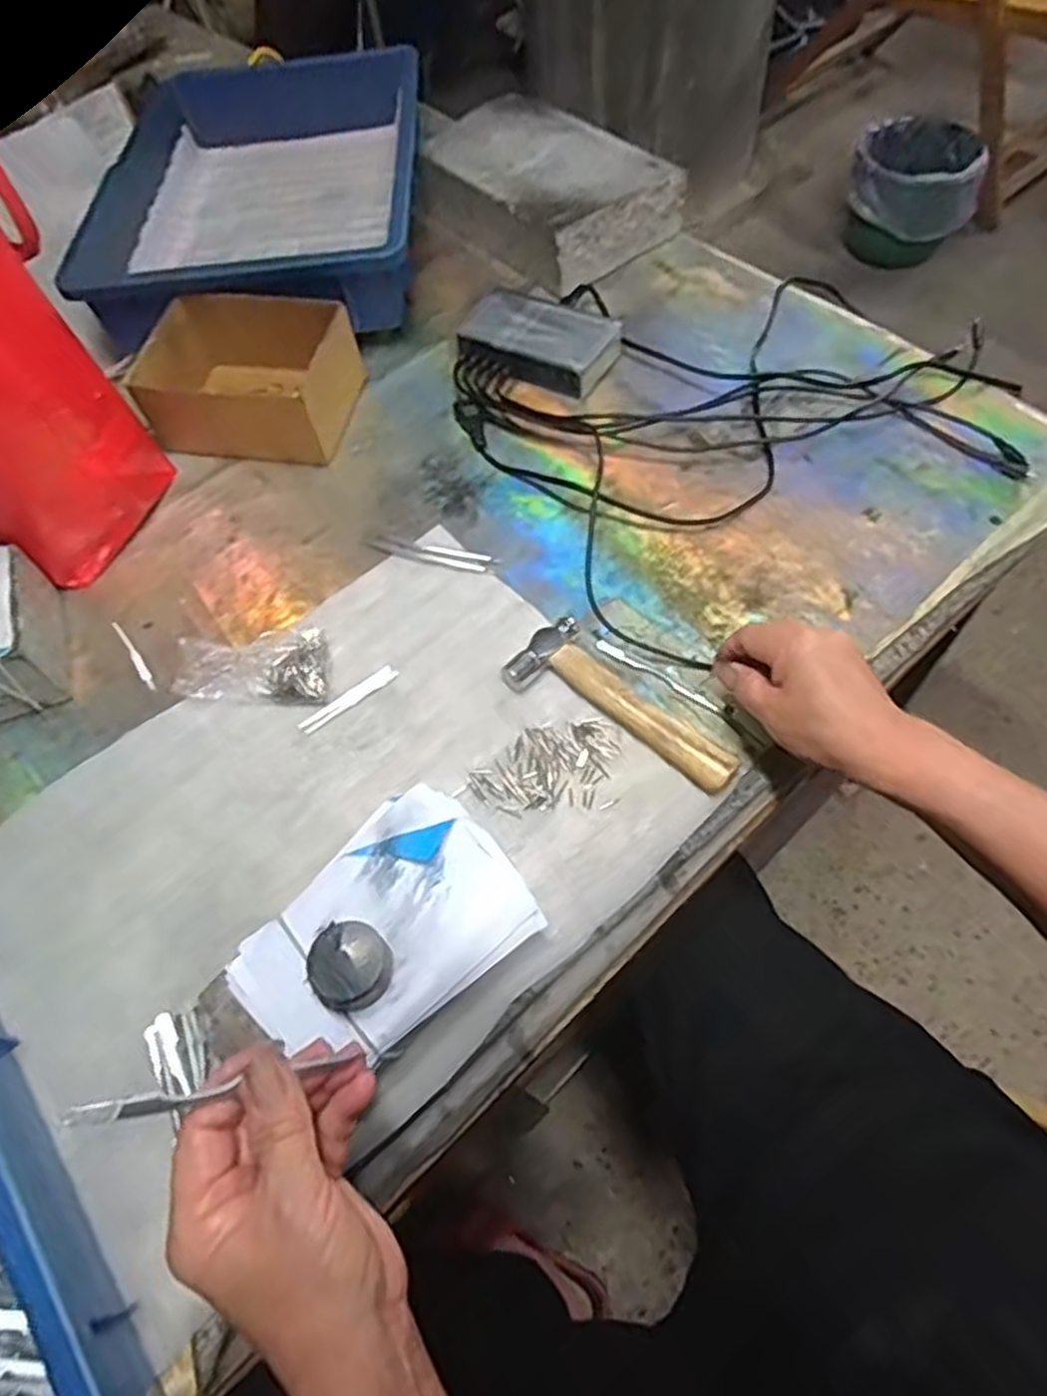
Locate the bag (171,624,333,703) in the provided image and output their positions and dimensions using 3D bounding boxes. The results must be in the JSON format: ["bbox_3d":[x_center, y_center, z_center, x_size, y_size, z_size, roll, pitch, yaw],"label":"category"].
[{"bbox_3d":[-0.182,-0.024,0.509,0.097,0.043,0.059,-12,62,-4],"label":"bag"}]

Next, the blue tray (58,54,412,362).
[{"bbox_3d":[-0.248,-0.499,0.758,0.285,0.091,0.404,-5,60,3],"label":"blue tray"}]

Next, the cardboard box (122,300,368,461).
[{"bbox_3d":[-0.223,-0.263,0.631,0.158,0.067,0.112,3,61,7],"label":"cardboard box"}]

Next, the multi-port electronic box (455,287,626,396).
[{"bbox_3d":[0.013,-0.306,0.659,0.132,0.034,0.080,18,63,15],"label":"multi-port electronic box"}]

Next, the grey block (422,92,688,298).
[{"bbox_3d":[0.020,-0.503,0.760,0.145,0.062,0.242,-41,65,-17],"label":"grey block"}]

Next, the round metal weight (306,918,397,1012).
[{"bbox_3d":[-0.085,0.133,0.381,0.037,0.024,0.043,-23,61,-8],"label":"round metal weight"}]

